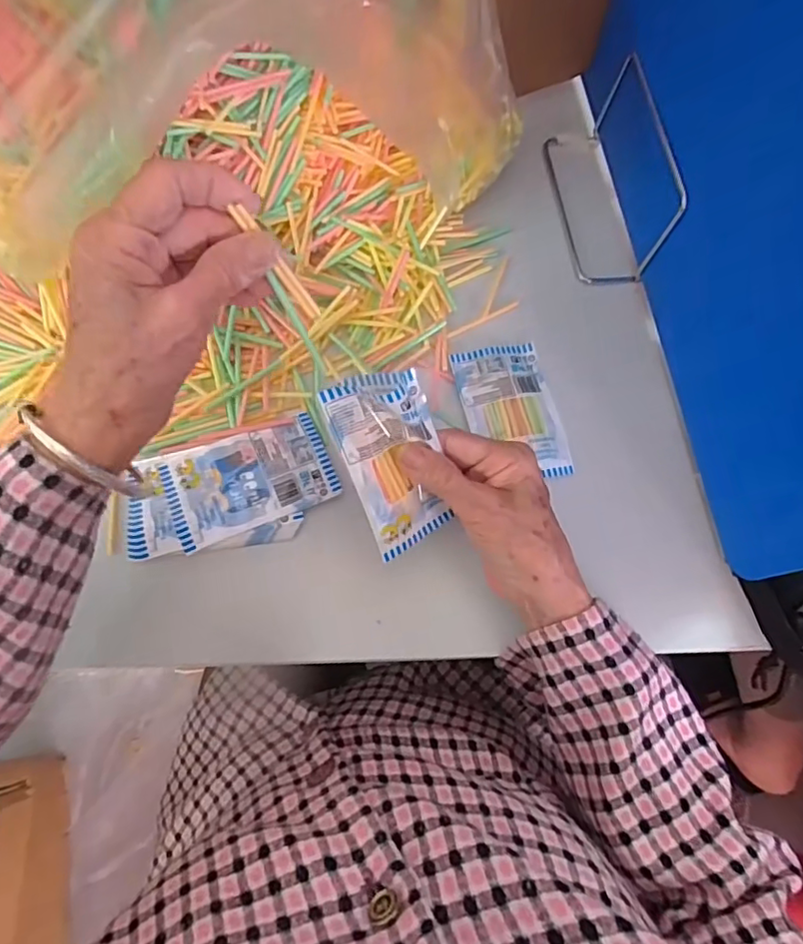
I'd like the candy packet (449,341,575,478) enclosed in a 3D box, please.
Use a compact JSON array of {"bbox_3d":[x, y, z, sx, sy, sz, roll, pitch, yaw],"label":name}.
[{"bbox_3d":[0.078,-0.044,0.407,0.065,0.008,0.102,-11,72,-5],"label":"candy packet"}]

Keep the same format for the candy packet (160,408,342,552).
[{"bbox_3d":[-0.100,0.004,0.378,0.104,0.013,0.065,-23,73,-9],"label":"candy packet"}]

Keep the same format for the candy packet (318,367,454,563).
[{"bbox_3d":[-0.004,-0.004,0.316,0.053,0.027,0.101,-16,113,-7],"label":"candy packet"}]

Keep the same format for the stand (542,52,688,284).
[{"bbox_3d":[0.158,-0.232,0.435,0.057,0.079,0.157,-8,71,-4],"label":"stand"}]

